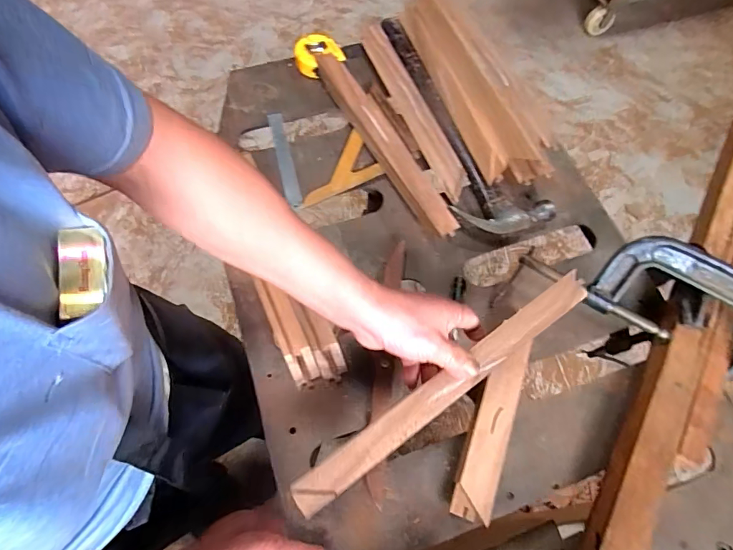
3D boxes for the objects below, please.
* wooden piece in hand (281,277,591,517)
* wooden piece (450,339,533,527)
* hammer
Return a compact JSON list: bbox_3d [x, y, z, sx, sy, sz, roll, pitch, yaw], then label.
[{"bbox_3d":[0.077,0.104,0.404,0.337,0.014,0.029,-34,73,-10],"label":"wooden piece in hand"},{"bbox_3d":[0.132,0.157,0.450,0.041,0.020,0.185,21,69,6],"label":"wooden piece"},{"bbox_3d":[0.129,-0.223,0.605,0.125,0.031,0.379,-17,70,-9],"label":"hammer"}]

